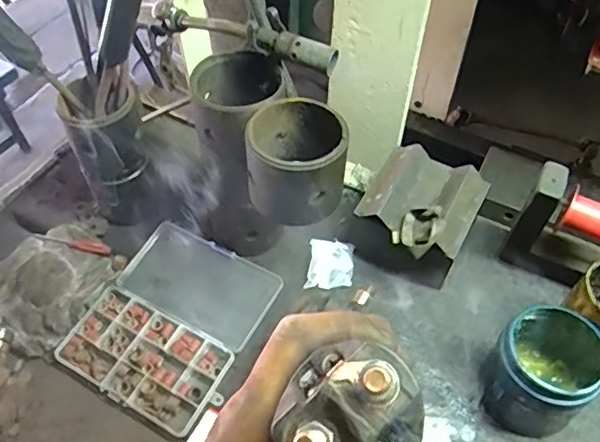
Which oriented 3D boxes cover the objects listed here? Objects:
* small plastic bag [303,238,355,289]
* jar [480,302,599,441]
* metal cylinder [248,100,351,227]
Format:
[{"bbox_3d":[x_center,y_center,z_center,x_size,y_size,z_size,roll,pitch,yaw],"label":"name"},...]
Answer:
[{"bbox_3d":[0.036,0.050,0.655,0.052,0.014,0.068,5,51,4],"label":"small plastic bag"},{"bbox_3d":[0.229,0.140,0.532,0.085,0.104,0.103,27,56,20],"label":"jar"},{"bbox_3d":[-0.005,-0.055,0.503,0.084,0.073,0.081,-4,51,-4],"label":"metal cylinder"}]

